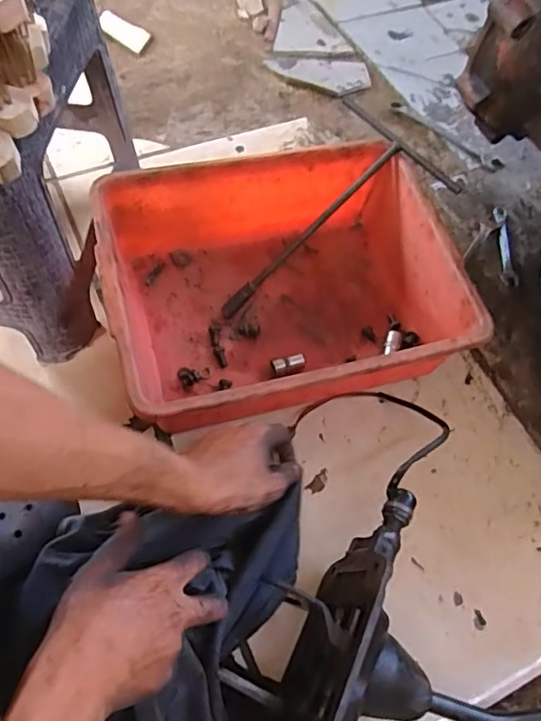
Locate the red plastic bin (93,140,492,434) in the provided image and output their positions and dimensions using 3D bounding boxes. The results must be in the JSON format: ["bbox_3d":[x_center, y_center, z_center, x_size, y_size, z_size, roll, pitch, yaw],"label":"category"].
[{"bbox_3d":[0.014,-0.086,0.668,0.384,0.130,0.303,-13,64,-12],"label":"red plastic bin"}]

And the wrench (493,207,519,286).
[{"bbox_3d":[0.329,-0.161,0.792,0.026,0.008,0.136,11,63,-6],"label":"wrench"}]

